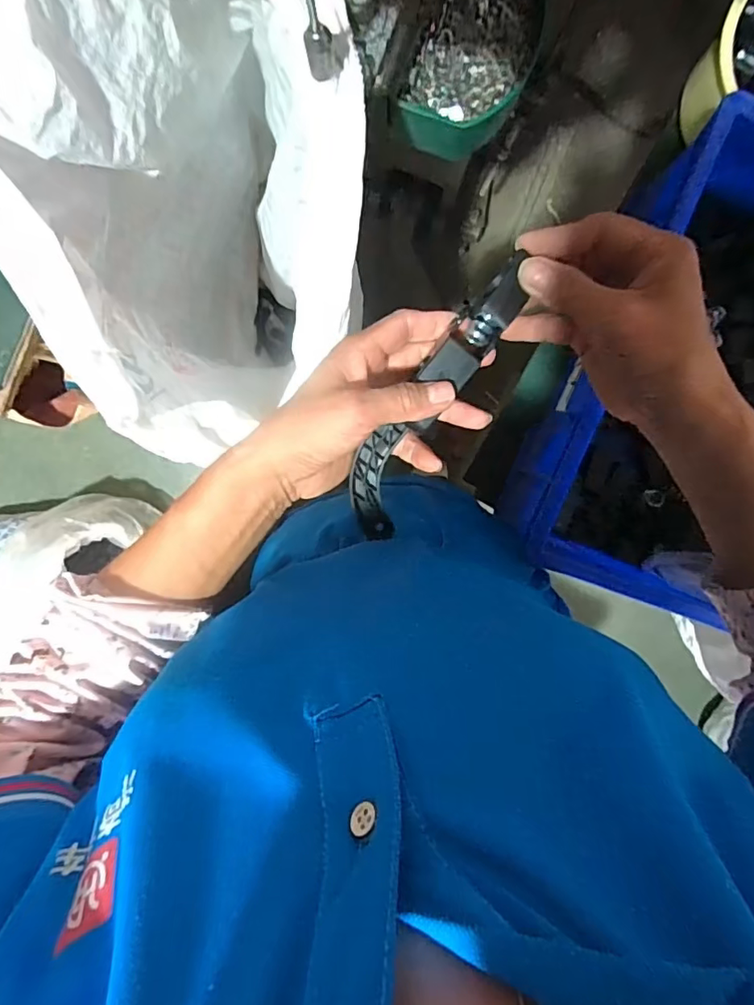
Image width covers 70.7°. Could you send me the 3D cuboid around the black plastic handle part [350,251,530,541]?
[{"bbox_3d":[0.033,-0.058,0.328,0.041,0.023,0.186,31,116,-4],"label":"black plastic handle part"}]

